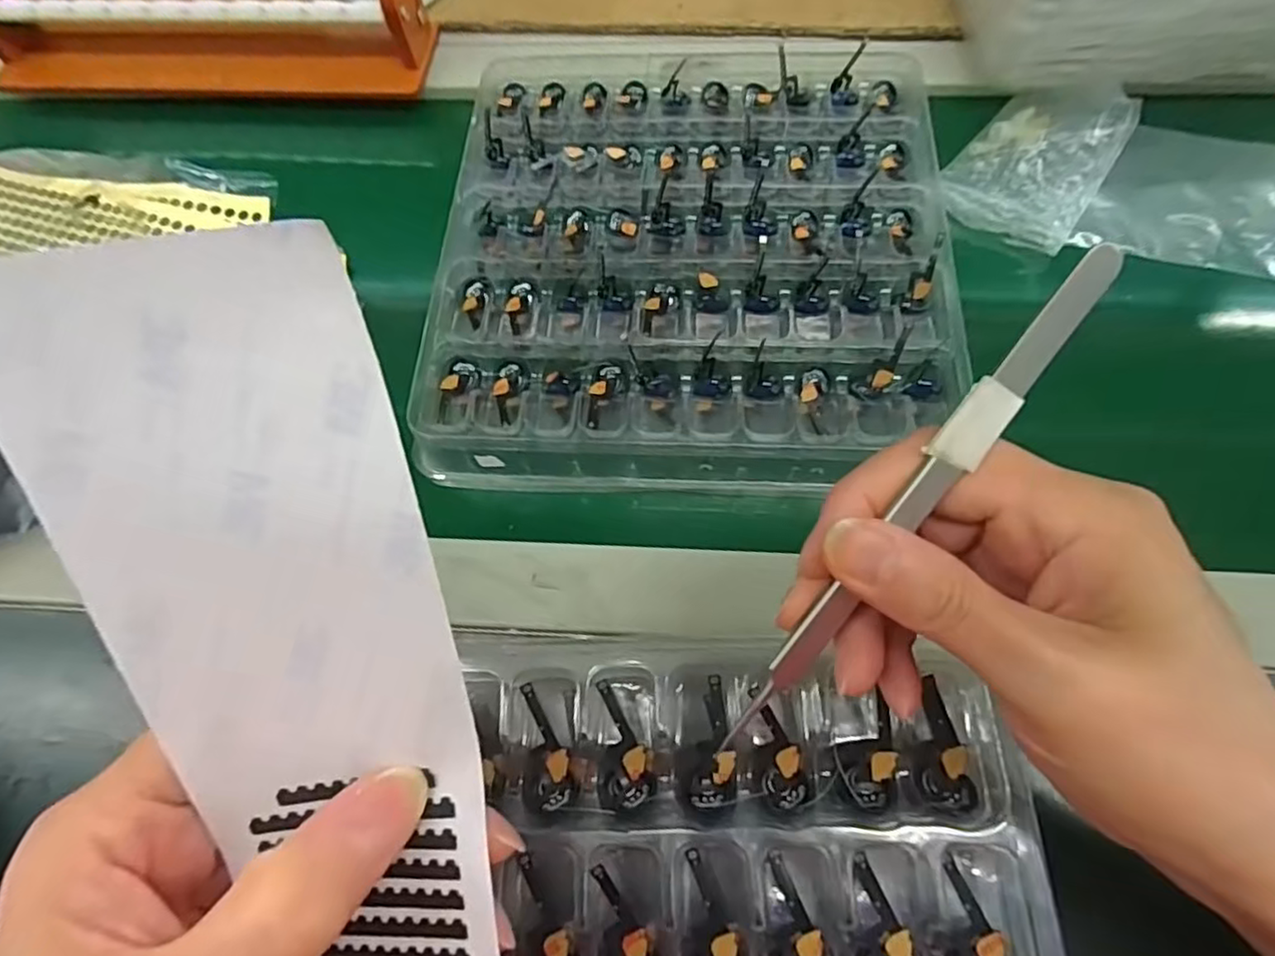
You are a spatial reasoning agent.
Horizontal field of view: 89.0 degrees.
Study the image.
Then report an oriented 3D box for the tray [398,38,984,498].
[{"bbox_3d":[0.028,-0.122,0.340,0.251,0.032,0.263,3,67,4],"label":"tray"}]

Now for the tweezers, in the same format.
[{"bbox_3d":[0.064,0.012,0.160,0.010,0.005,0.146,36,108,17],"label":"tweezers"}]

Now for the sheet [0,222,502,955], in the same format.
[{"bbox_3d":[-0.064,0.052,0.123,0.057,0.025,0.182,-9,103,-1],"label":"sheet"}]

